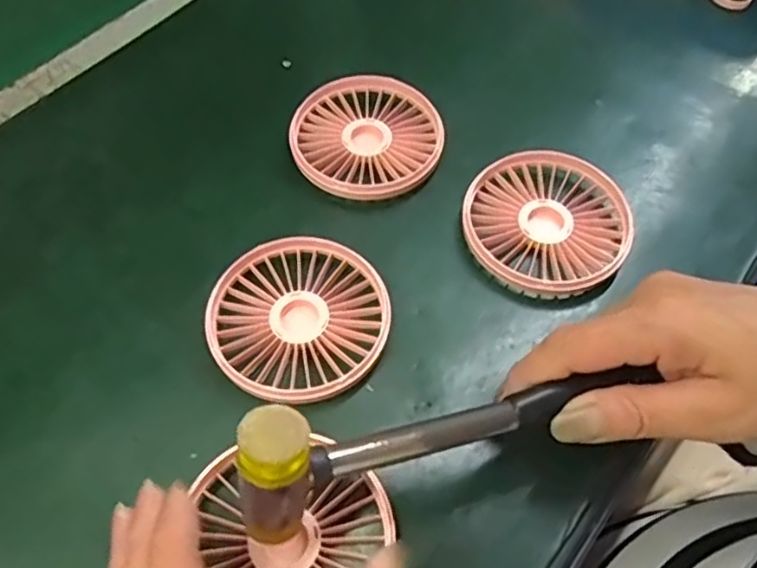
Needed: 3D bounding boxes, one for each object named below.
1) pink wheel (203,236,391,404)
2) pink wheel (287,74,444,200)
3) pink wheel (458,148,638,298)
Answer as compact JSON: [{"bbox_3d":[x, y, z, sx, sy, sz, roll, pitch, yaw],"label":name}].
[{"bbox_3d":[-0.040,0.017,0.329,0.087,0.014,0.086,0,59,1],"label":"pink wheel"},{"bbox_3d":[-0.007,-0.086,0.390,0.087,0.017,0.084,0,59,1],"label":"pink wheel"},{"bbox_3d":[0.090,-0.033,0.358,0.086,0.017,0.086,0,59,1],"label":"pink wheel"}]

